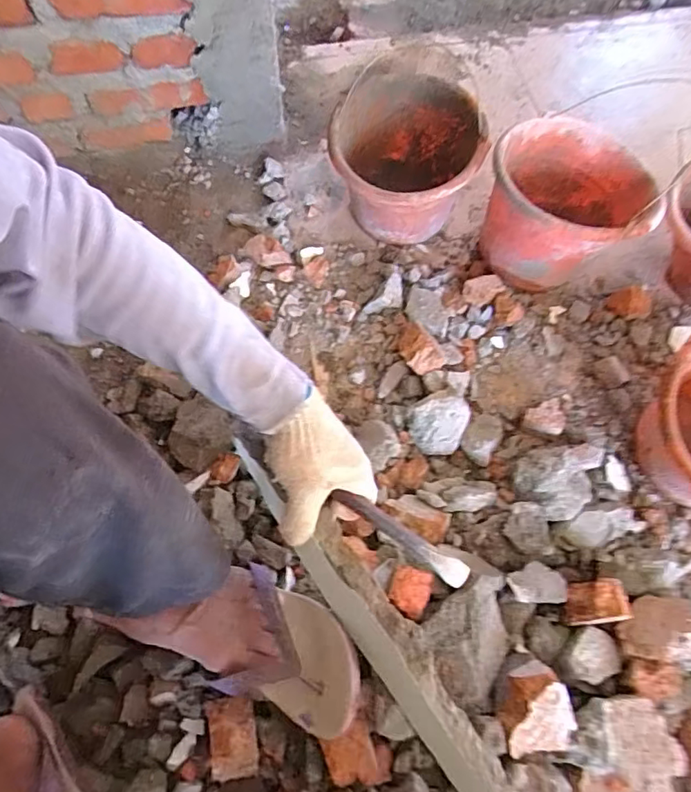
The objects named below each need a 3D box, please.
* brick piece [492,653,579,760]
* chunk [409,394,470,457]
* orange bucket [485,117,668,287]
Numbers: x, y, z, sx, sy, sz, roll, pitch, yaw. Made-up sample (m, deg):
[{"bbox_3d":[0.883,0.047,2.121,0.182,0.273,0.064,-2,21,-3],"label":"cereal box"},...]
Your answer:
[{"bbox_3d":[0.182,0.310,0.544,0.077,0.056,0.083,0,65,0],"label":"brick piece"},{"bbox_3d":[0.123,0.035,0.732,0.075,0.052,0.085,23,67,11],"label":"chunk"},{"bbox_3d":[0.325,-0.285,0.789,0.217,0.154,0.222,0,65,0],"label":"orange bucket"}]

